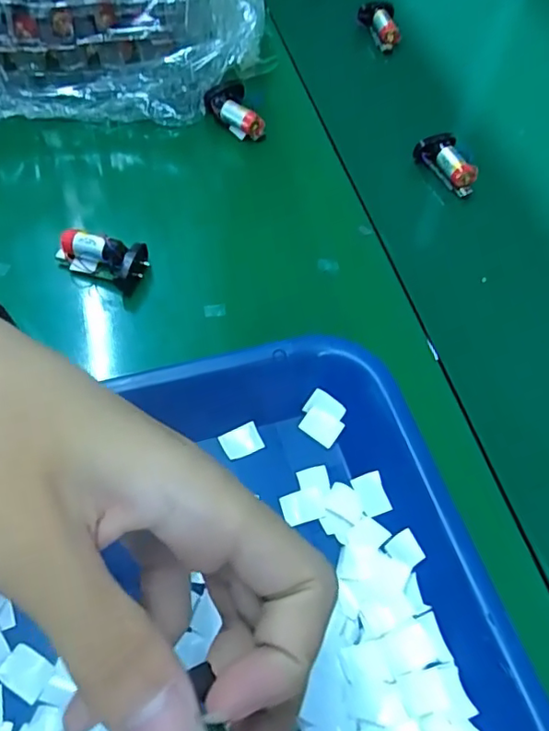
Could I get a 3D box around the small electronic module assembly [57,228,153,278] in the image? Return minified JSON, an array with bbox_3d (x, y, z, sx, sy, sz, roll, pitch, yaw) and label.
[{"bbox_3d":[-0.105,-0.064,0.332,0.054,0.022,0.024,6,58,1],"label":"small electronic module assembly"}]

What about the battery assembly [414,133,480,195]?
[{"bbox_3d":[0.129,-0.149,0.411,0.021,0.021,0.051,-30,66,-19],"label":"battery assembly"}]

